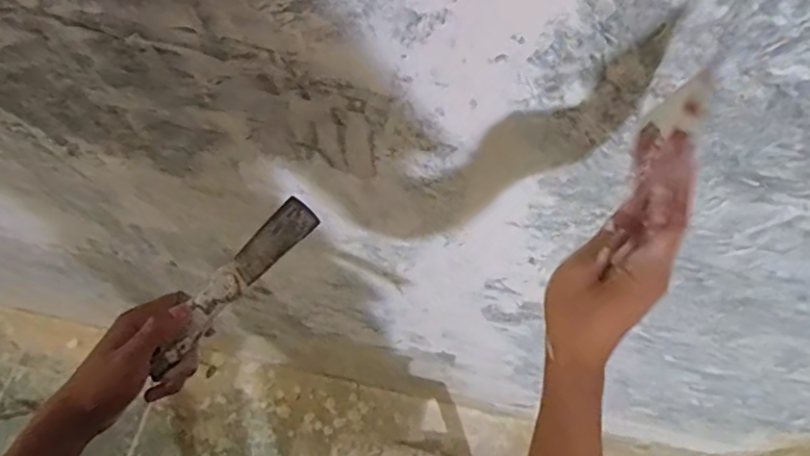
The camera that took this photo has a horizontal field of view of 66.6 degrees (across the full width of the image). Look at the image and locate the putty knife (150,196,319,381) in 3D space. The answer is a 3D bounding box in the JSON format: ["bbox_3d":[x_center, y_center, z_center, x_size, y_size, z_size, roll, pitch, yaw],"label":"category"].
[{"bbox_3d":[-0.149,0.047,0.544,0.034,0.020,0.181,36,75,19],"label":"putty knife"}]

